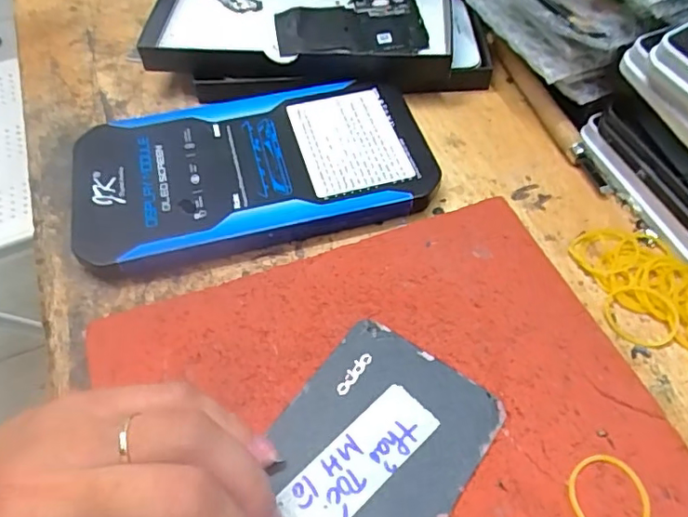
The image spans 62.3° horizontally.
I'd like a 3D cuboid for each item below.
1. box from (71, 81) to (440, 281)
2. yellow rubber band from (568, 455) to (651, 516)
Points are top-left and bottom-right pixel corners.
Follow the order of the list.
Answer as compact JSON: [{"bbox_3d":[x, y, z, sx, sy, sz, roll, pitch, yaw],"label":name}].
[{"bbox_3d":[-0.045,-0.045,0.289,0.175,0.015,0.097,-9,57,-3],"label":"box"},{"bbox_3d":[0.092,0.082,0.196,0.027,0.004,0.028,-1,57,2],"label":"yellow rubber band"}]

